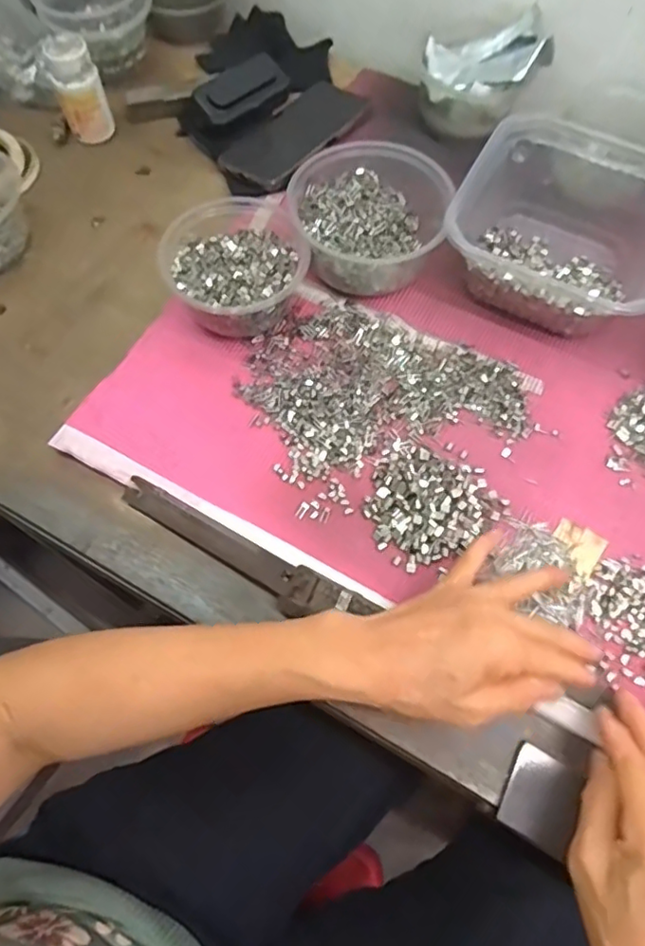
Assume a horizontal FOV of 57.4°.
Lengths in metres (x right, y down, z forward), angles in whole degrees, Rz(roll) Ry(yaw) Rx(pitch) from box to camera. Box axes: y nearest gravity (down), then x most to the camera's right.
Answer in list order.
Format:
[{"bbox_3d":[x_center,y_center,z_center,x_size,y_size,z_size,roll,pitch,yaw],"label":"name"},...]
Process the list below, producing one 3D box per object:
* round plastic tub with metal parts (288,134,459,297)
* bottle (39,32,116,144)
[{"bbox_3d":[0.042,-0.228,0.509,0.133,0.059,0.147,9,66,3],"label":"round plastic tub with metal parts"},{"bbox_3d":[-0.241,-0.377,0.583,0.046,0.086,0.050,-22,68,-10],"label":"bottle"}]

